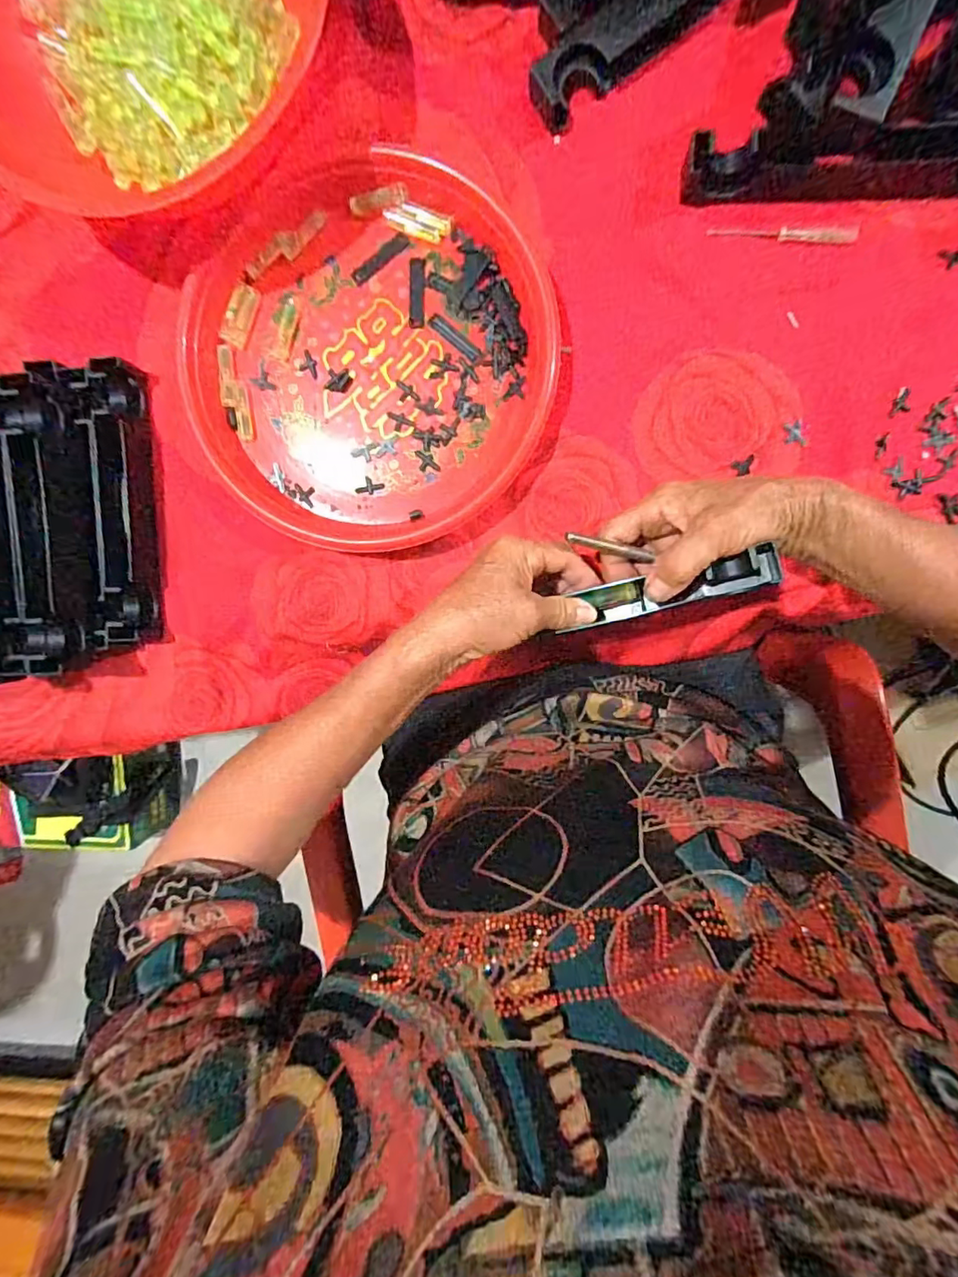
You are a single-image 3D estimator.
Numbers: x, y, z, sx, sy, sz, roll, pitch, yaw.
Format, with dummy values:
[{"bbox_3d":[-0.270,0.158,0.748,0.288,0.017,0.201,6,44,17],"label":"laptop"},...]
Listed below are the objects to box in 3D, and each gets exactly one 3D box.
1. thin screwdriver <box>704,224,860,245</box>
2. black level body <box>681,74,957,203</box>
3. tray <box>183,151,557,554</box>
[{"bbox_3d":[0.196,-0.260,0.356,0.090,0.004,0.011,3,96,5],"label":"thin screwdriver"},{"bbox_3d":[0.227,-0.296,0.332,0.195,0.031,0.043,2,96,5],"label":"black level body"},{"bbox_3d":[-0.078,-0.193,0.377,0.235,0.027,0.250,1,96,5],"label":"tray"}]

